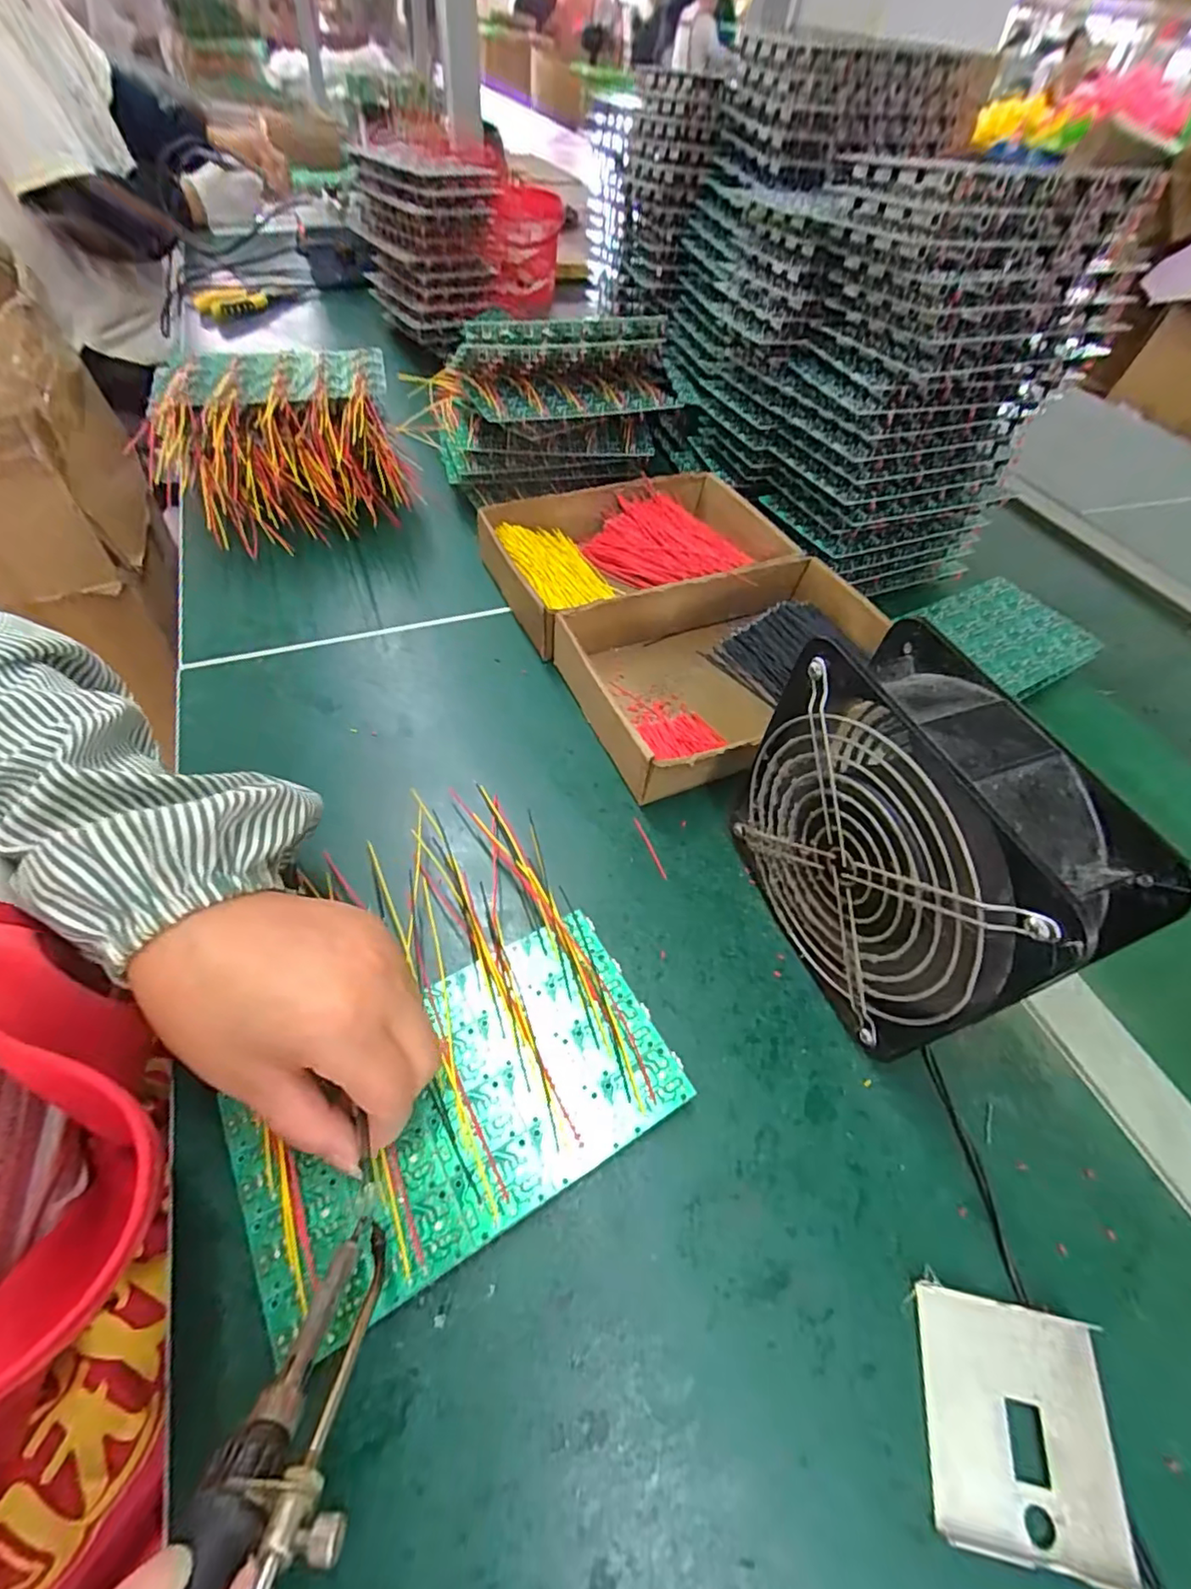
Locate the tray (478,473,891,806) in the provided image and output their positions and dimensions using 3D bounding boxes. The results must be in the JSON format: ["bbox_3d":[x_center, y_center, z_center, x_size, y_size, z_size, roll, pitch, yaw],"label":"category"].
[{"bbox_3d":[0.070,-0.150,0.464,0.239,0.045,0.299,-22,58,-19],"label":"tray"}]

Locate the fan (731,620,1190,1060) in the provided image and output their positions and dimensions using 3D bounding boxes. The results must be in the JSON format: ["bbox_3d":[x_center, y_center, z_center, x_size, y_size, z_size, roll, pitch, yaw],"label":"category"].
[{"bbox_3d":[0.137,0.026,0.275,0.059,0.152,0.146,-16,56,-15],"label":"fan"}]

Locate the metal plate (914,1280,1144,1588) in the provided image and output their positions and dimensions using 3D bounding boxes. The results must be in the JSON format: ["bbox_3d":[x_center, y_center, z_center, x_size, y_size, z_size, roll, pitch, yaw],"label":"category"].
[{"bbox_3d":[0.154,0.229,0.216,0.065,0.009,0.068,11,54,4],"label":"metal plate"}]

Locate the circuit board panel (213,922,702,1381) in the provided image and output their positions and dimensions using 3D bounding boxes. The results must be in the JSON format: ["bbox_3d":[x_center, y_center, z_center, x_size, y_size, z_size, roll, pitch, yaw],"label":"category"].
[{"bbox_3d":[-0.057,0.131,0.256,0.174,0.005,0.101,-24,58,-21],"label":"circuit board panel"}]

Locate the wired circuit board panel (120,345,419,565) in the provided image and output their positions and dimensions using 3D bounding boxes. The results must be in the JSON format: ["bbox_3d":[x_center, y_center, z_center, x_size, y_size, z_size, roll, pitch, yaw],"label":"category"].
[{"bbox_3d":[-0.262,-0.290,0.506,0.199,0.095,0.143,-19,57,-17],"label":"wired circuit board panel"}]

